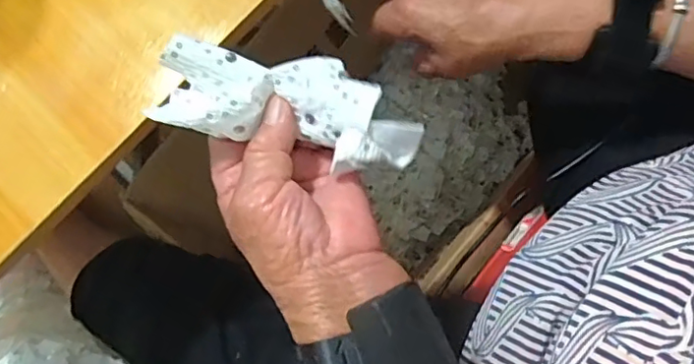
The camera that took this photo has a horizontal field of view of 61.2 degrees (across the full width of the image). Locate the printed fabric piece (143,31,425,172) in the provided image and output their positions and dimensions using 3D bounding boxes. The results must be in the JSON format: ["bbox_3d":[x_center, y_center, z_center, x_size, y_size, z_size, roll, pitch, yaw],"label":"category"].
[{"bbox_3d":[-0.026,-0.039,0.297,0.130,0.023,0.048,14,79,-8],"label":"printed fabric piece"}]

